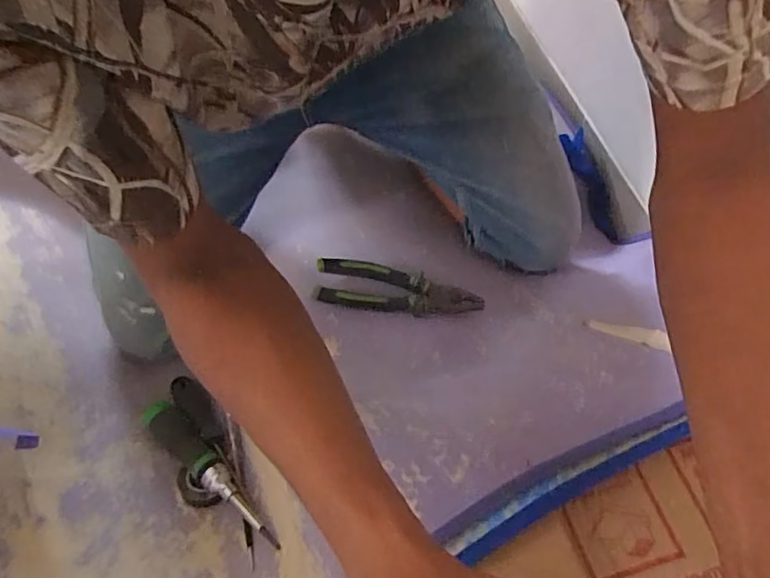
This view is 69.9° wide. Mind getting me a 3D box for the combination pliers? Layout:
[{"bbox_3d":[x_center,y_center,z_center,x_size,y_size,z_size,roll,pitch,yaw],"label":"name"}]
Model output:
[{"bbox_3d":[0.020,0.002,0.616,0.193,0.023,0.055,9,56,-13],"label":"combination pliers"}]

